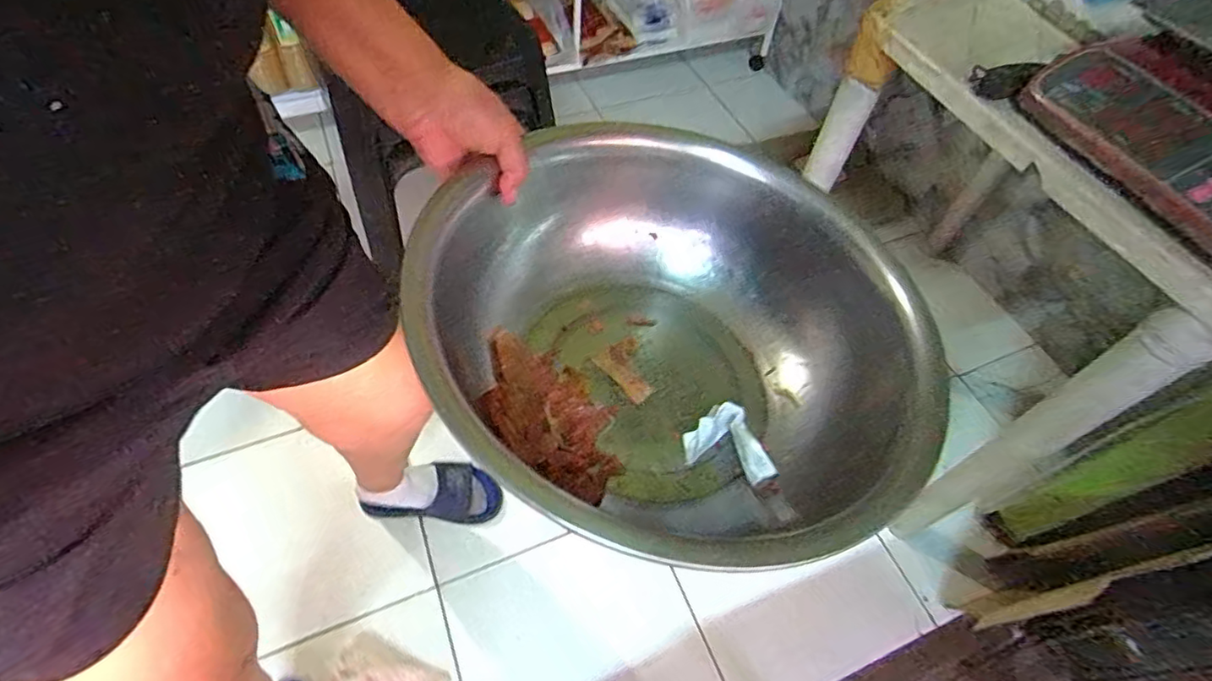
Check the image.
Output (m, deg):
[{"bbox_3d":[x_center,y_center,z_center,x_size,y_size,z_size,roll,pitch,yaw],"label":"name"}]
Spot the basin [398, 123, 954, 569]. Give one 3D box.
[{"bbox_3d":[0.051,-0.006,0.456,0.349,0.160,0.352,1,56,-2],"label":"basin"}]

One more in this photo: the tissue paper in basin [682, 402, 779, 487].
[{"bbox_3d":[0.095,0.083,0.456,0.061,0.039,0.060,-16,58,-13],"label":"tissue paper in basin"}]

